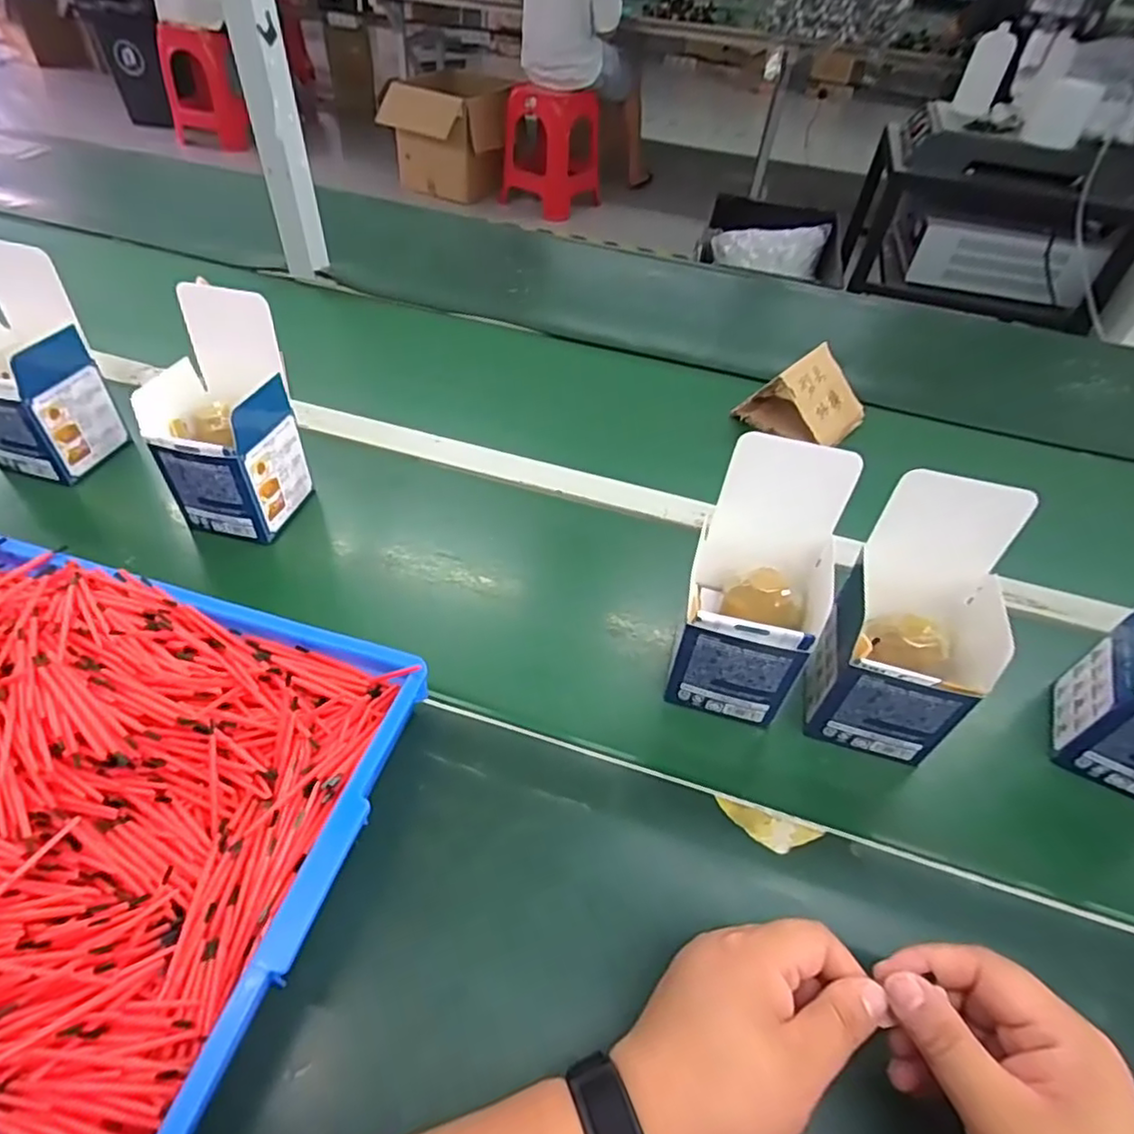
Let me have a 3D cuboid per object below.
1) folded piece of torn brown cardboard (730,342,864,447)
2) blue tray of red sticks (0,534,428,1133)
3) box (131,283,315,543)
[{"bbox_3d":[0.262,-0.190,0.708,0.088,0.073,0.104,-33,57,-29],"label":"folded piece of torn brown cardboard"},{"bbox_3d":[-0.329,0.119,0.374,0.414,0.074,0.282,16,48,11],"label":"blue tray of red sticks"},{"bbox_3d":[-0.289,-0.116,0.542,0.094,0.186,0.106,16,48,11],"label":"box"}]

